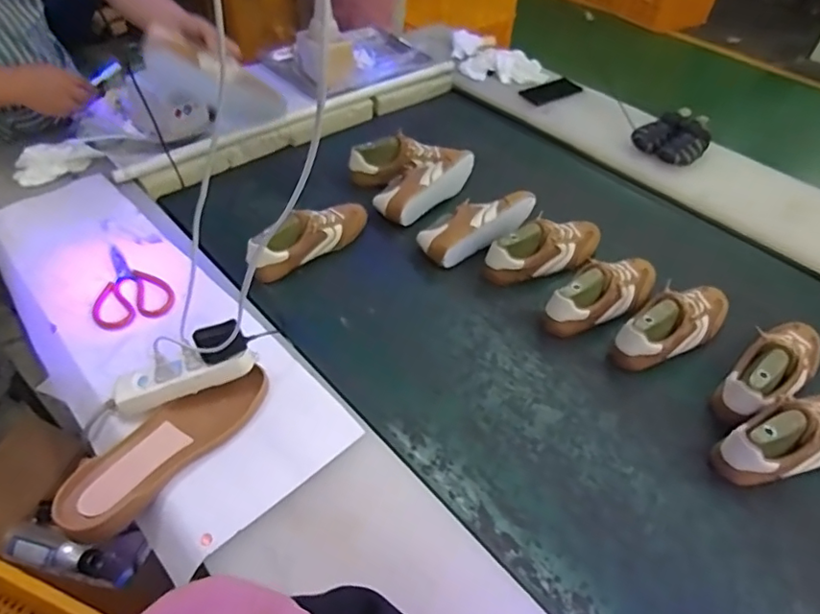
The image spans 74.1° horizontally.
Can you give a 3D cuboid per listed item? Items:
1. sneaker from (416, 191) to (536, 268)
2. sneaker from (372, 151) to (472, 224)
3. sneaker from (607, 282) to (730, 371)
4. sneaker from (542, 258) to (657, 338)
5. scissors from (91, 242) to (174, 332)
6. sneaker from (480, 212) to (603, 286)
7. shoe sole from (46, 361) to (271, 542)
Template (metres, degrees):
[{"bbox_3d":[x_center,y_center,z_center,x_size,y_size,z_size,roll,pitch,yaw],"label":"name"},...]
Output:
[{"bbox_3d":[0.135,-0.151,1.021,0.245,0.089,0.100,-23,53,-26],"label":"sneaker"},{"bbox_3d":[0.032,-0.247,1.110,0.086,0.074,0.237,31,50,22],"label":"sneaker"},{"bbox_3d":[0.431,0.025,0.877,0.238,0.088,0.085,-27,55,-29],"label":"sneaker"},{"bbox_3d":[0.335,-0.032,0.923,0.258,0.085,0.084,-22,52,-25],"label":"sneaker"},{"bbox_3d":[-0.440,-0.039,0.845,0.108,0.006,0.171,-19,51,-23],"label":"scissors"},{"bbox_3d":[0.254,-0.112,1.000,0.255,0.087,0.079,-19,51,-23],"label":"sneaker"},{"bbox_3d":[-0.292,0.157,0.655,0.092,0.024,0.264,31,50,22],"label":"shoe sole"}]

